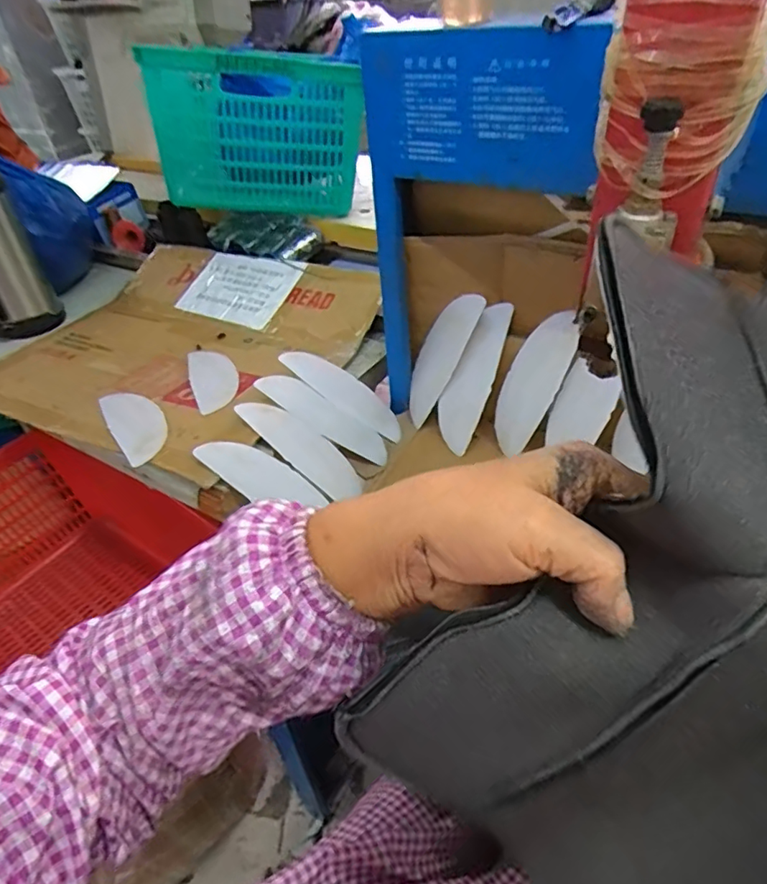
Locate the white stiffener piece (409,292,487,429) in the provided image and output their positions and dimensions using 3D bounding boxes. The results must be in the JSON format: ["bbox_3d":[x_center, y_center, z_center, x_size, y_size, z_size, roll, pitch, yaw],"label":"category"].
[{"bbox_3d":[0.073,-0.111,0.756,0.058,0.190,0.007,41,32,28],"label":"white stiffener piece"}]

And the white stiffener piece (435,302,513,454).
[{"bbox_3d":[0.115,-0.081,0.737,0.055,0.196,0.010,24,22,11],"label":"white stiffener piece"}]

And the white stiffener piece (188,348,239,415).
[{"bbox_3d":[-0.244,-0.093,0.821,0.064,0.011,0.181,-17,41,-13],"label":"white stiffener piece"}]

